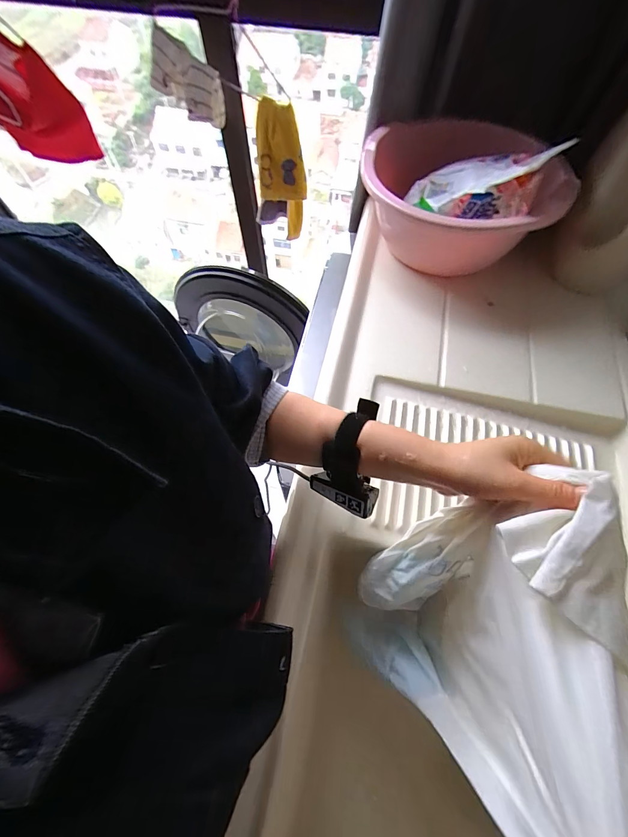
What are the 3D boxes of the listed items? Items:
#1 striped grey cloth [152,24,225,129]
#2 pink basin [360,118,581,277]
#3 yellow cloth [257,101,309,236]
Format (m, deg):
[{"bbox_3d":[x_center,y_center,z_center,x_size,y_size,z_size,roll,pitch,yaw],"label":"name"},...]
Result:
[{"bbox_3d":[-0.260,-0.697,0.713,0.120,0.139,0.085,29,67,14],"label":"striped grey cloth"},{"bbox_3d":[0.248,-0.383,0.622,0.316,0.146,0.316,0,63,0],"label":"pink basin"},{"bbox_3d":[-0.084,-0.581,0.830,0.127,0.275,0.111,-4,63,-2],"label":"yellow cloth"}]

